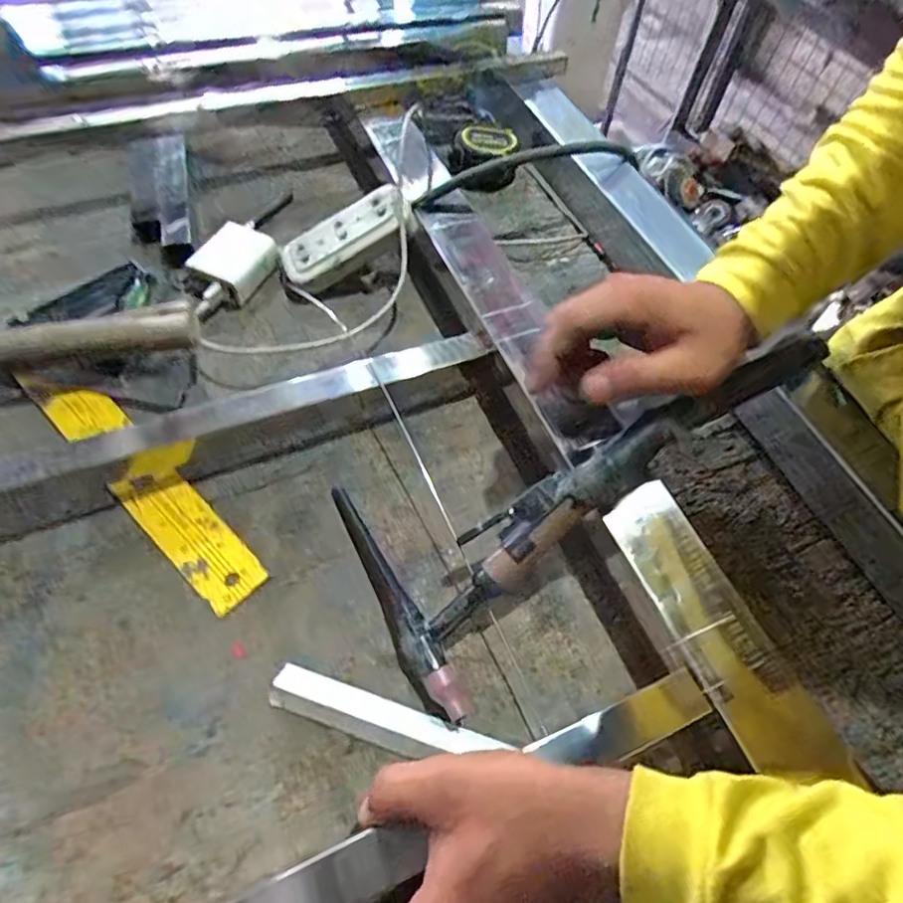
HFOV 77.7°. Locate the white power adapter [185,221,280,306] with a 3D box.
[{"bbox_3d":[-0.184,-0.165,0.485,0.054,0.030,0.070,25,60,10],"label":"white power adapter"}]

